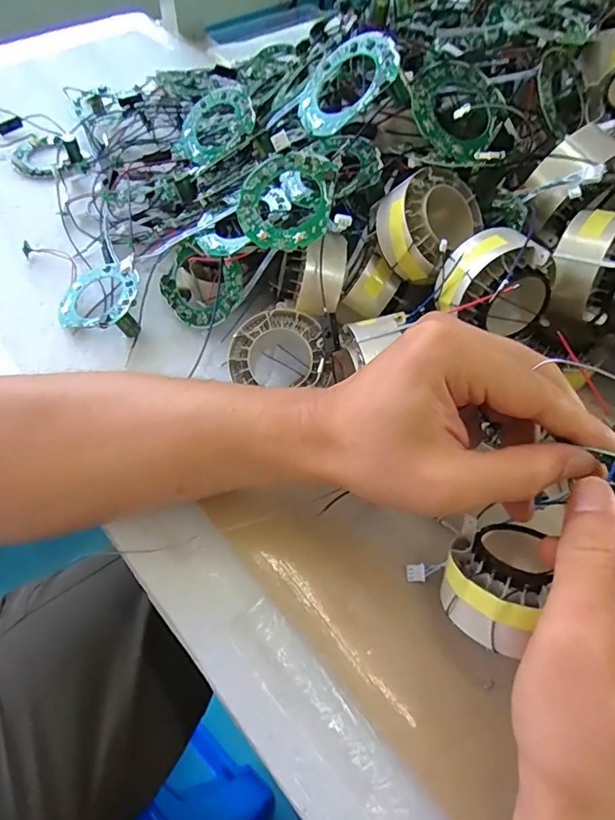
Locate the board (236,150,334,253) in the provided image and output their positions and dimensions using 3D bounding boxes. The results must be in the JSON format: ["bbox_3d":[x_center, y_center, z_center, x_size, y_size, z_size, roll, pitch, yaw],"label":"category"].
[{"bbox_3d":[-0.012,-0.129,0.309,0.063,0.007,0.061,-24,75,8],"label":"board"}]

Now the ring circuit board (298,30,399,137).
[{"bbox_3d":[0.024,-0.194,0.301,0.064,0.009,0.051,-18,69,29],"label":"ring circuit board"}]

